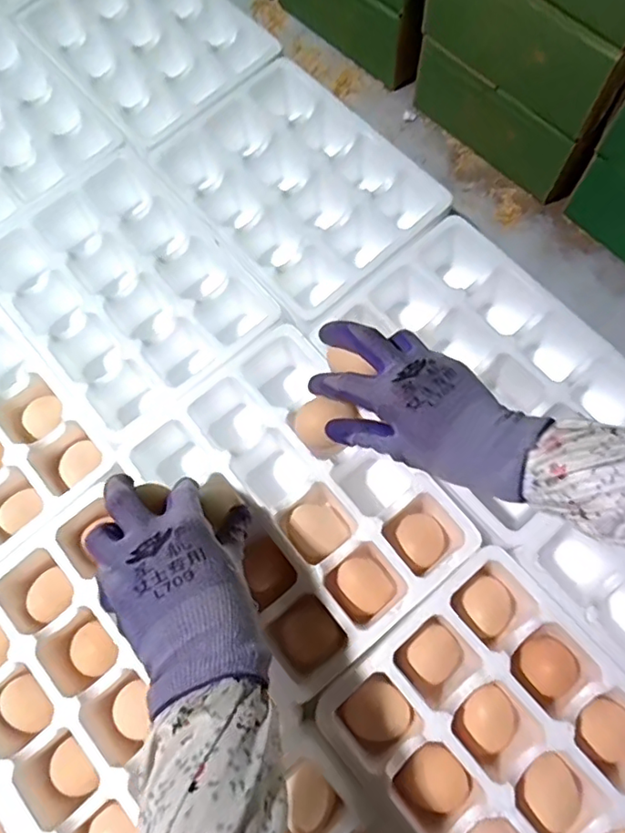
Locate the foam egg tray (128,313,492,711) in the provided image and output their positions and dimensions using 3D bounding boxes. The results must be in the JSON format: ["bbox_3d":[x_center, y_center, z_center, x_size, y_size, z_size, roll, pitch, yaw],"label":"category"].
[{"bbox_3d":[-0.012,0.070,0.474,0.177,0.071,0.242,-38,75,-9],"label":"foam egg tray"}]

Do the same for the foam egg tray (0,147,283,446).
[{"bbox_3d":[-0.173,-0.113,0.535,0.188,0.063,0.244,-40,76,-10],"label":"foam egg tray"}]

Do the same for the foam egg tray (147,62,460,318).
[{"bbox_3d":[-0.015,-0.218,0.557,0.184,0.077,0.250,-41,76,-10],"label":"foam egg tray"}]

